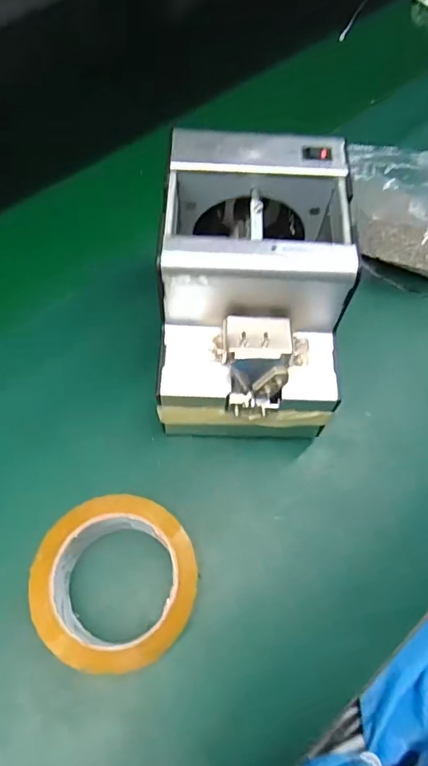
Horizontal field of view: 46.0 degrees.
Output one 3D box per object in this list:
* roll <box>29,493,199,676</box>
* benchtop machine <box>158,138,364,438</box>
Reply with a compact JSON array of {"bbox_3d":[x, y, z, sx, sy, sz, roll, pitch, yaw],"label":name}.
[{"bbox_3d":[-0.062,0.134,0.338,0.102,0.053,0.102,1,65,-2],"label":"roll"},{"bbox_3d":[0.026,-0.063,0.385,0.125,0.150,0.181,3,65,-2],"label":"benchtop machine"}]

